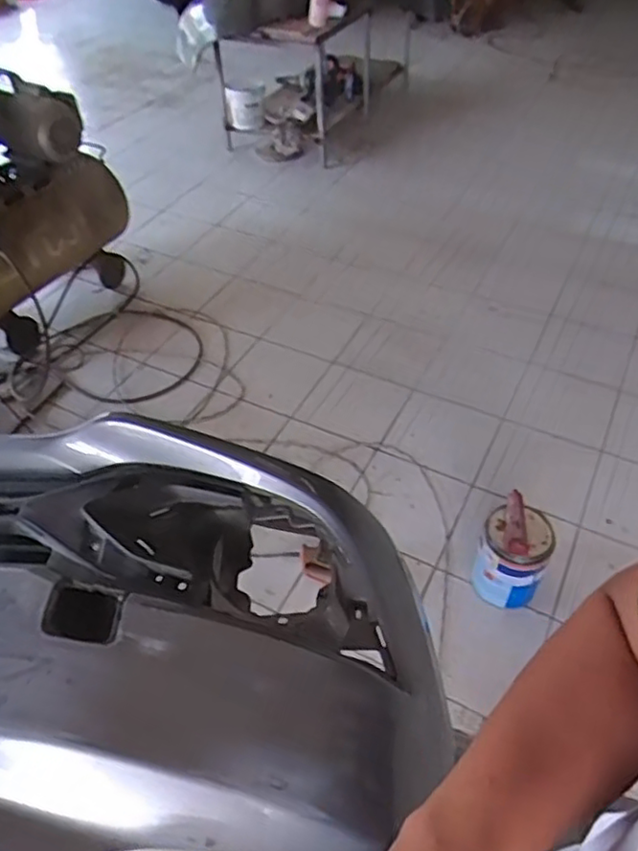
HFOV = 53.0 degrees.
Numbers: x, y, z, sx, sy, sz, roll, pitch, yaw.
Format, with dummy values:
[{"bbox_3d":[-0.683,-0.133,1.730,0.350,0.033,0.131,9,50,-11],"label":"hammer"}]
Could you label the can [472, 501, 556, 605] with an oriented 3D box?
[{"bbox_3d":[0.480,0.327,1.592,0.164,0.255,0.172,20,51,21],"label":"can"}]

